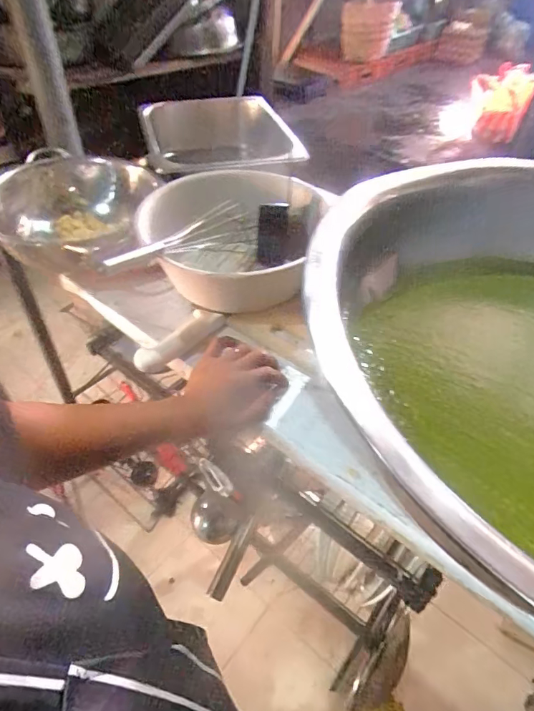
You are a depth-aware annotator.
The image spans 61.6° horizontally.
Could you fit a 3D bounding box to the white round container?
[{"bbox_3d":[-0.052,-0.187,0.720,0.265,0.138,0.265,1,47,-2],"label":"white round container"}]

